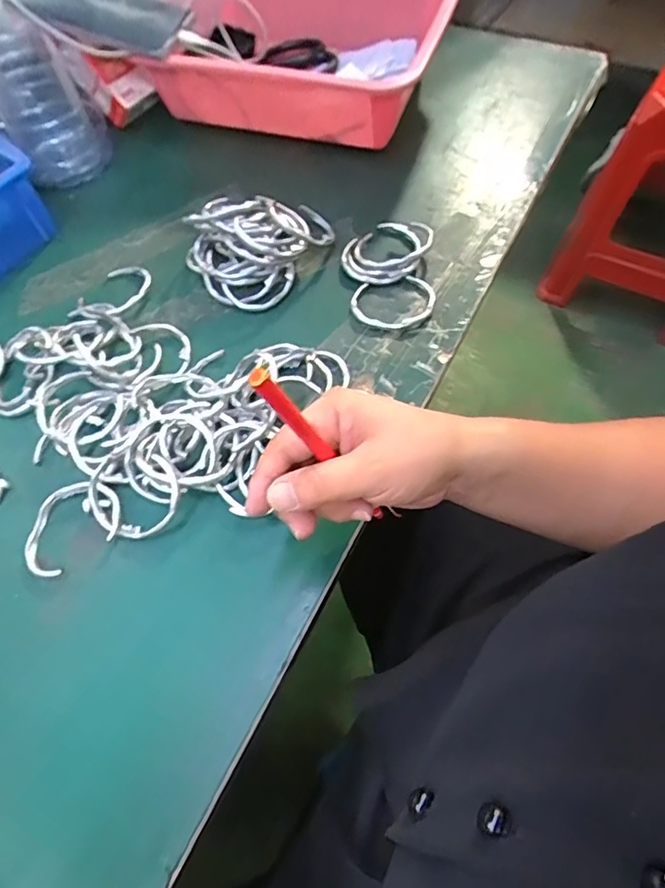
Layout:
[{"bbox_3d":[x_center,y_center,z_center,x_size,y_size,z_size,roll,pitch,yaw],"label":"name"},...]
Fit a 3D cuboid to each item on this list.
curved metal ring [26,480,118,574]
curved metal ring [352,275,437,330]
[{"bbox_3d":[-0.177,0.053,0.361,0.066,0.010,0.051,-34,65,-15],"label":"curved metal ring"},{"bbox_3d":[0.049,-0.115,0.437,0.068,0.009,0.051,-8,61,-1],"label":"curved metal ring"}]

